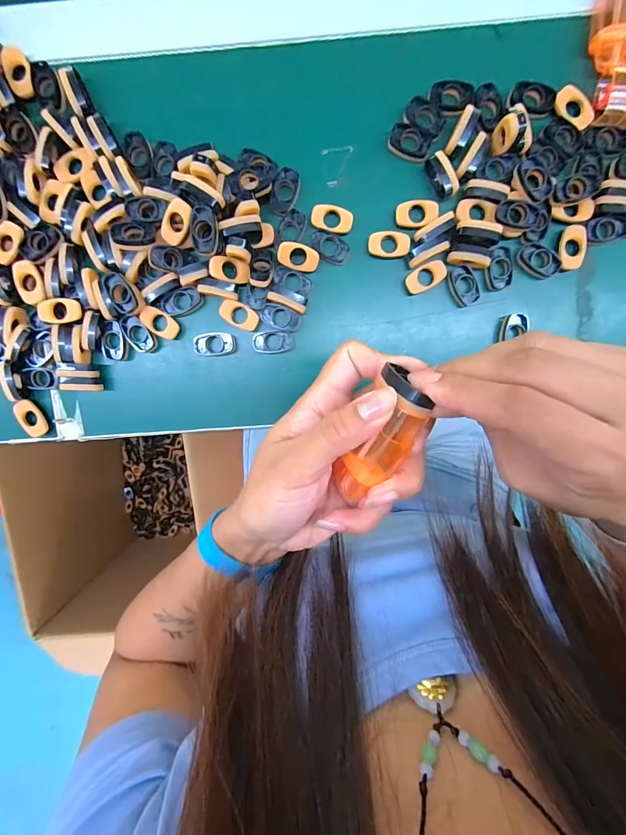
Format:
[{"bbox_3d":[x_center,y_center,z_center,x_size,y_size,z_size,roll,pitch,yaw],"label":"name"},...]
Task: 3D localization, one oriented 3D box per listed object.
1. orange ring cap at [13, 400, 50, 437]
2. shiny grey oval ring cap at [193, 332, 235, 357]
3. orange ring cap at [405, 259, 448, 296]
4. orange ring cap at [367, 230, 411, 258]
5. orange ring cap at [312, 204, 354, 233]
[{"bbox_3d":[-0.245,0.001,0.323,0.017,0.014,0.033,-22,97,4],"label":"orange ring cap"},{"bbox_3d":[-0.083,-0.062,0.313,0.032,0.013,0.019,3,98,1],"label":"shiny grey oval ring cap"},{"bbox_3d":[0.091,-0.114,0.300,0.032,0.007,0.019,-29,96,5],"label":"orange ring cap"},{"bbox_3d":[0.061,-0.139,0.296,0.032,0.006,0.021,2,98,1],"label":"orange ring cap"},{"bbox_3d":[0.015,-0.158,0.296,0.033,0.007,0.018,13,98,-1],"label":"orange ring cap"}]

